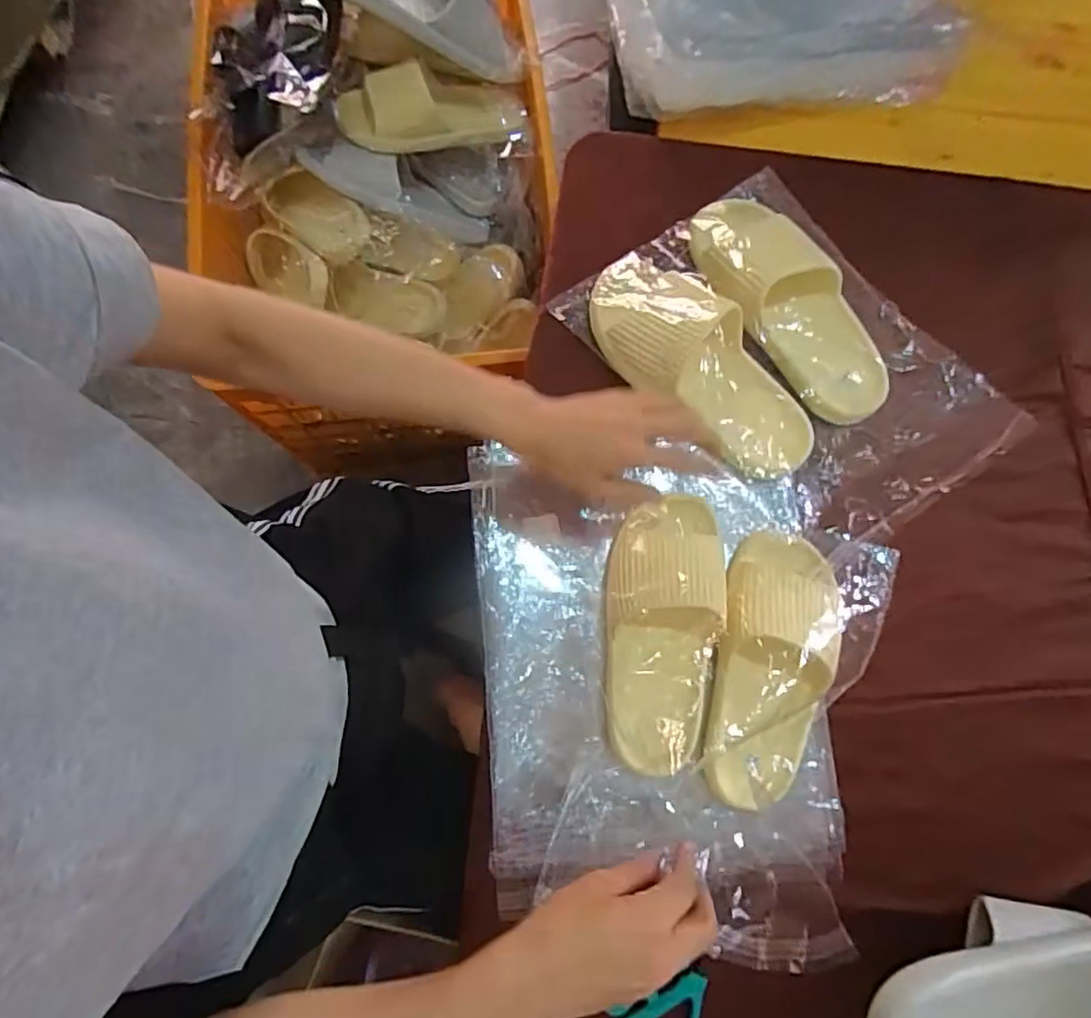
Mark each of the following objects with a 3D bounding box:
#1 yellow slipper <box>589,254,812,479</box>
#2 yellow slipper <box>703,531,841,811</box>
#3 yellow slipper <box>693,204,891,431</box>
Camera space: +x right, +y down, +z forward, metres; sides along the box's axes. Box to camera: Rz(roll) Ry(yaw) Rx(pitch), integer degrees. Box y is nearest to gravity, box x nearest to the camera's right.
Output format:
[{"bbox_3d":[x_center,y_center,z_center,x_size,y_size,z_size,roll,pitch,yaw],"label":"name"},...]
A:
[{"bbox_3d":[0.142,-0.135,0.568,0.107,0.055,0.267,-34,80,-8],"label":"yellow slipper"},{"bbox_3d":[0.191,0.134,0.520,0.097,0.081,0.228,11,77,1],"label":"yellow slipper"},{"bbox_3d":[0.232,-0.196,0.588,0.099,0.051,0.251,-27,79,-7],"label":"yellow slipper"}]

